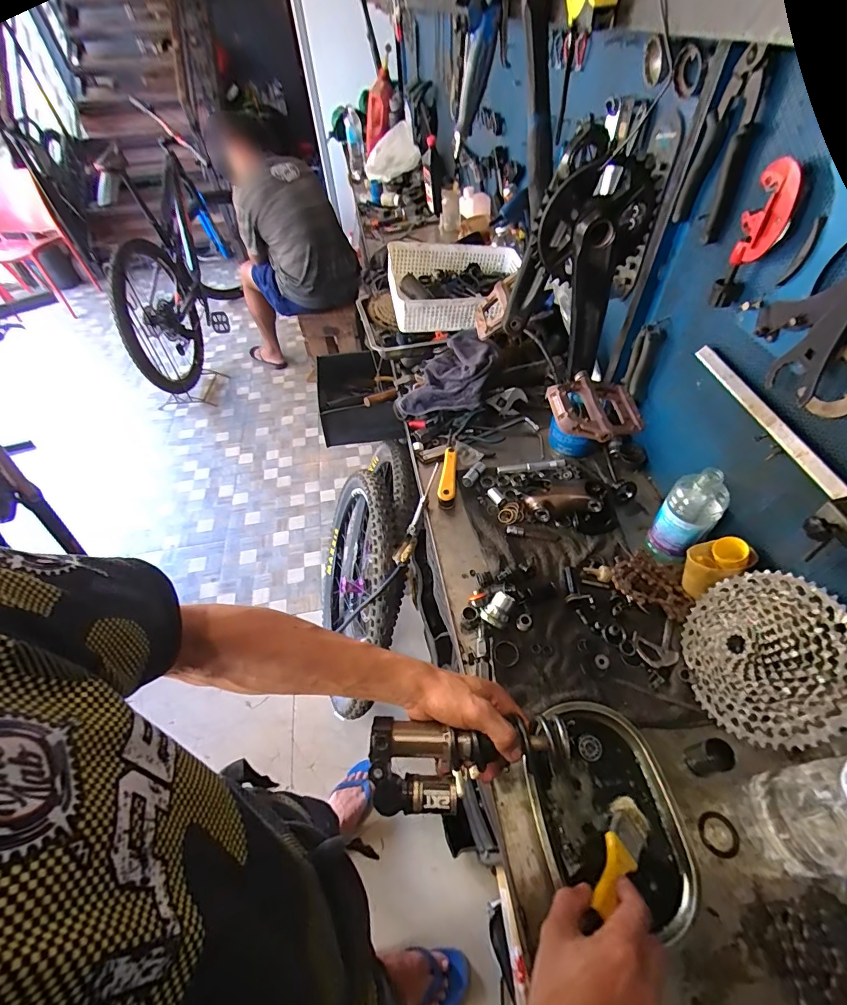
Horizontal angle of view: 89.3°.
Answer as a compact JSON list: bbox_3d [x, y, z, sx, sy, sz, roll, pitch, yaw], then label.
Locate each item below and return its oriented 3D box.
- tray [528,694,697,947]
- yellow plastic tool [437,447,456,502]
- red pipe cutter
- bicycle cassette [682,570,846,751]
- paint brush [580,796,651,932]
[{"bbox_3d":[0.202,0.345,0.487,0.153,0.031,0.210,-7,50,-3],"label":"tray"},{"bbox_3d":[0.046,-0.049,0.818,0.031,0.039,0.129,1,50,4],"label":"yellow plastic tool"},{"bbox_3d":[0.388,-0.306,0.503,0.040,0.148,0.024,19,54,18],"label":"red pipe cutter"},{"bbox_3d":[0.388,0.174,0.506,0.046,0.189,0.196,21,50,-19],"label":"bicycle cassette"},{"bbox_3d":[0.191,0.353,0.423,0.042,0.018,0.150,39,26,30],"label":"paint brush"}]

